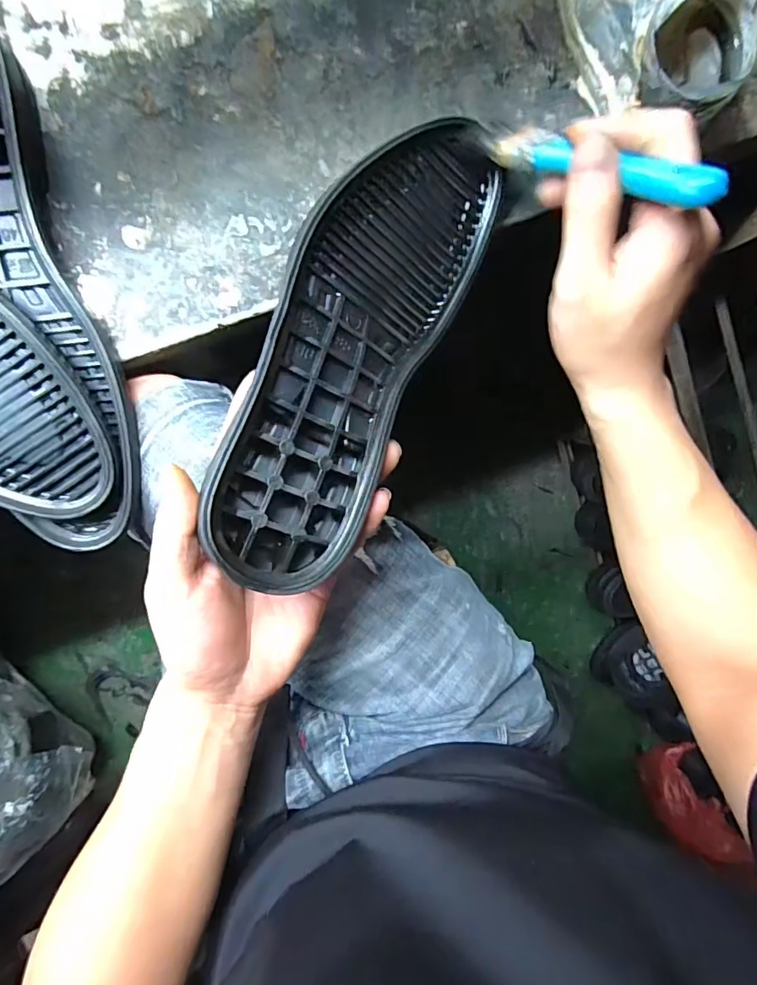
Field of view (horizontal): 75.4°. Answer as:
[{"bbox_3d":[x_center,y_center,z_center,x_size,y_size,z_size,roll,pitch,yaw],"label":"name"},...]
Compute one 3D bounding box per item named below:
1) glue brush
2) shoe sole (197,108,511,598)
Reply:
[{"bbox_3d":[0.106,-0.166,0.246,0.022,0.138,0.013,-43,142,-1],"label":"glue brush"},{"bbox_3d":[-0.010,-0.093,0.281,0.096,0.043,0.299,25,72,-9],"label":"shoe sole"}]

